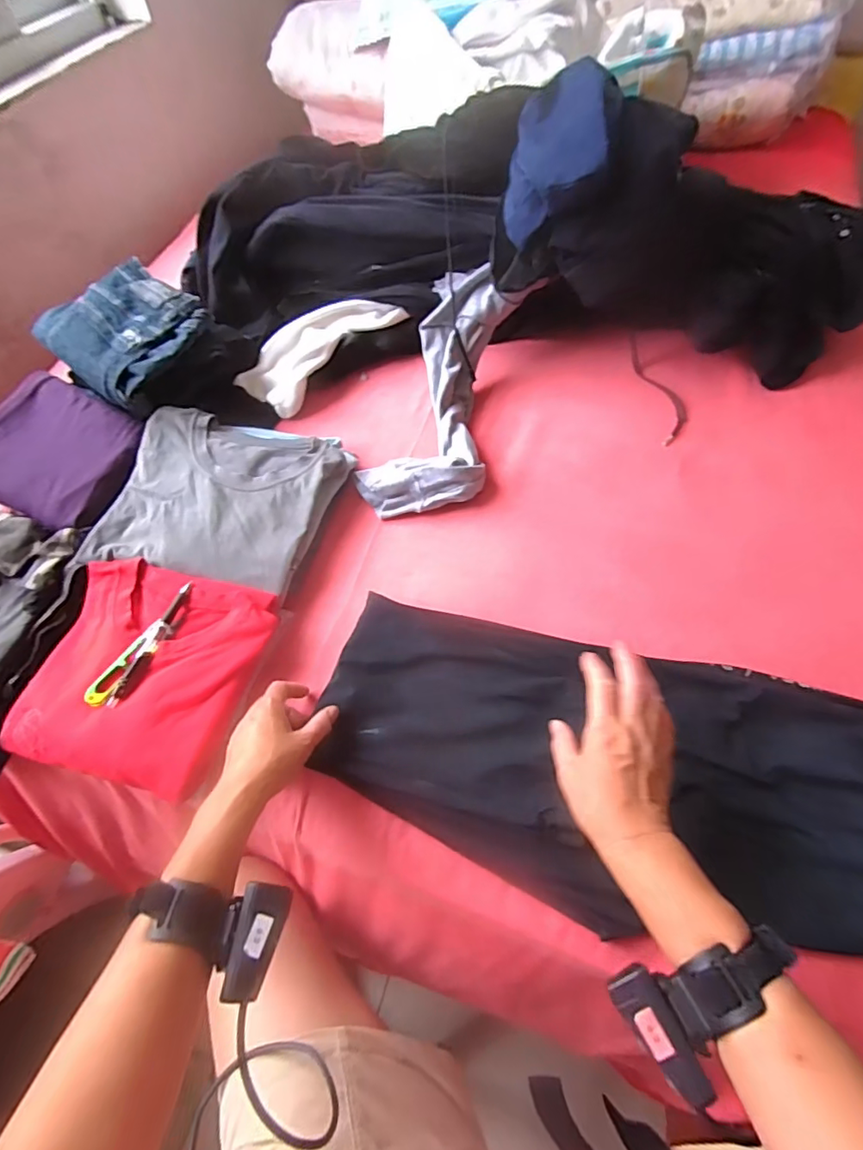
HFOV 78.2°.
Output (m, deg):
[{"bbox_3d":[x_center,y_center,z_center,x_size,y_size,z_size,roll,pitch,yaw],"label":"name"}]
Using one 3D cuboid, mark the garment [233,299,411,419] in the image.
[{"bbox_3d":[-0.173,-0.353,0.823,0.257,0.060,0.118,-41,64,-20],"label":"garment"}]

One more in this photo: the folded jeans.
[{"bbox_3d":[-0.427,-0.339,0.753,0.221,0.070,0.190,39,68,24],"label":"folded jeans"}]

